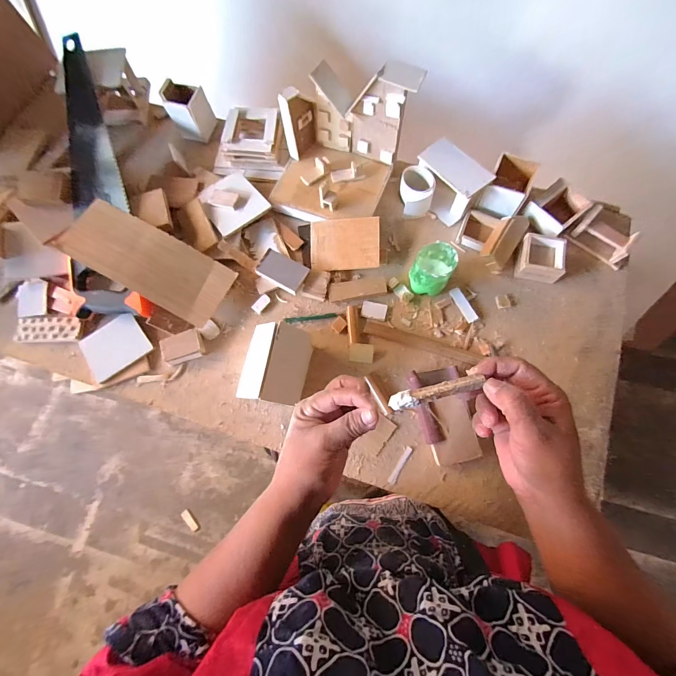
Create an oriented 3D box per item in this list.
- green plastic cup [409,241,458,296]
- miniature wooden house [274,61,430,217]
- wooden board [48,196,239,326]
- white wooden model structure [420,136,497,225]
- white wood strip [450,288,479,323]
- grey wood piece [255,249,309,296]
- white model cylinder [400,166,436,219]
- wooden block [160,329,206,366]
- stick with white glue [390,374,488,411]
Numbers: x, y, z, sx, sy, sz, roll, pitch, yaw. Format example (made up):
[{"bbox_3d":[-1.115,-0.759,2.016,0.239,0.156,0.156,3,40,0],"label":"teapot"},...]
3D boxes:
[{"bbox_3d":[0.141,-0.101,0.499,0.056,0.070,0.061,-1,73,2],"label":"green plastic cup"},{"bbox_3d":[-0.006,-0.295,0.510,0.193,0.131,0.162,8,73,3],"label":"miniature wooden house"},{"bbox_3d":[-0.290,-0.117,0.511,0.242,0.016,0.101,29,73,-5],"label":"wooden board"},{"bbox_3d":[0.181,-0.257,0.548,0.113,0.072,0.069,43,78,12],"label":"white wooden model structure"},{"bbox_3d":[0.197,-0.052,0.518,0.017,0.007,0.059,-26,73,-5],"label":"white wood strip"},{"bbox_3d":[-0.088,-0.104,0.518,0.073,0.007,0.046,29,96,3],"label":"grey wood piece"},{"bbox_3d":[0.131,-0.242,0.551,0.052,0.053,0.067,-8,73,-2],"label":"white model cylinder"},{"bbox_3d":[-0.231,0.015,0.495,0.057,0.022,0.038,-25,73,-5],"label":"wooden block"},{"bbox_3d":[0.083,0.046,0.283,0.078,0.006,0.014,-14,72,0],"label":"stick with white glue"}]

